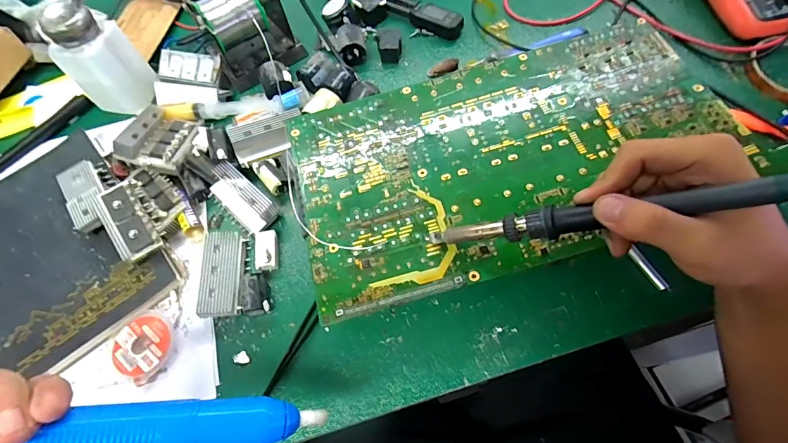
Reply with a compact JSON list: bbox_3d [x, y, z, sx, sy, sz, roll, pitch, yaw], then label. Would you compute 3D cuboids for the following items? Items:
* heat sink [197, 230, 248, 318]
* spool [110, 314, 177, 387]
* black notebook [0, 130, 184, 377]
[{"bbox_3d":[-0.139,0.043,0.334,0.030,0.017,0.070,-6,64,0],"label":"heat sink"},{"bbox_3d":[-0.194,0.095,0.315,0.048,0.005,0.046,25,68,14],"label":"spool"},{"bbox_3d":[-0.294,0.021,0.352,0.141,0.015,0.211,-38,68,-15],"label":"black notebook"}]

